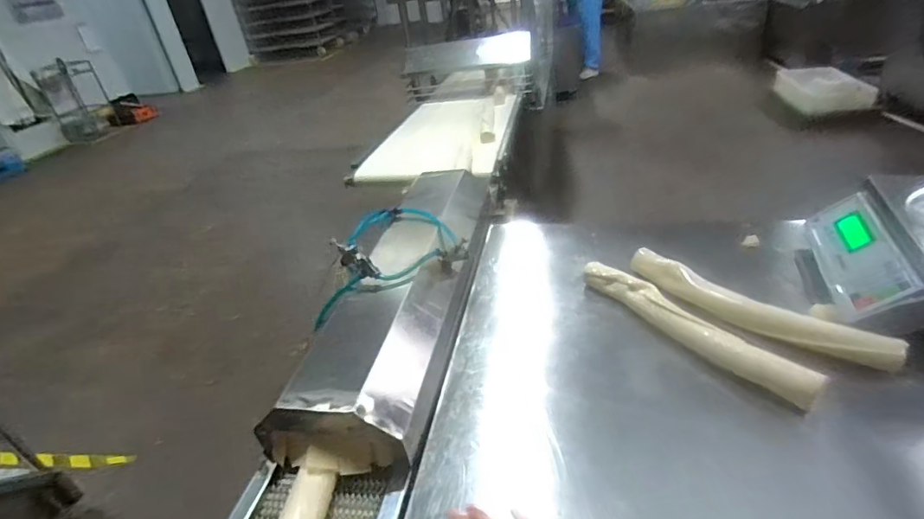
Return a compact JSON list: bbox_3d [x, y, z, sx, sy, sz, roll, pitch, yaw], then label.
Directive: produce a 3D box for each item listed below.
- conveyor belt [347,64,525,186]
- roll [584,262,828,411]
[{"bbox_3d":[-0.058,-0.455,1.690,0.448,0.053,0.804,1,34,14],"label":"conveyor belt"},{"bbox_3d":[0.334,0.093,0.733,0.043,0.043,0.374,-25,36,-25],"label":"roll"}]

